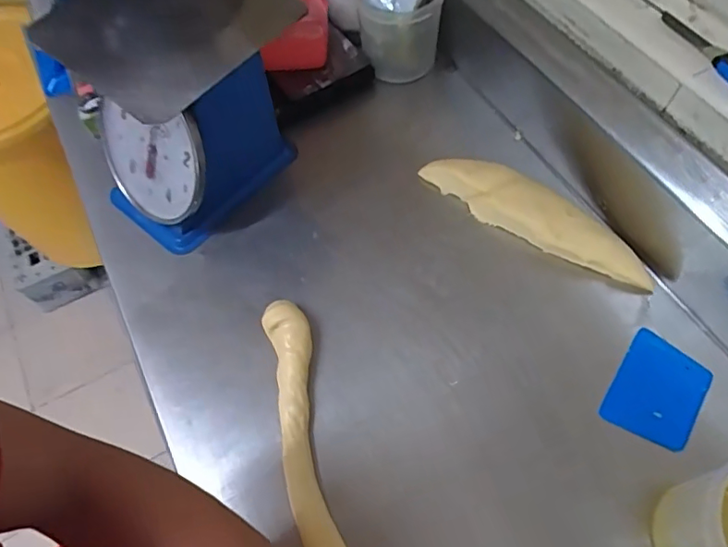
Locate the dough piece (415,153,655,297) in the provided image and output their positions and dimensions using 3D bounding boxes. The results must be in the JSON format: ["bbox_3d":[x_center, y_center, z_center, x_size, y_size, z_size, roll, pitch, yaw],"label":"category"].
[{"bbox_3d":[0.232,-0.077,0.719,0.343,0.065,0.064,35,67,19],"label":"dough piece"}]

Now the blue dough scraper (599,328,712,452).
[{"bbox_3d":[0.345,0.137,0.612,0.091,0.004,0.123,30,70,19],"label":"blue dough scraper"}]

